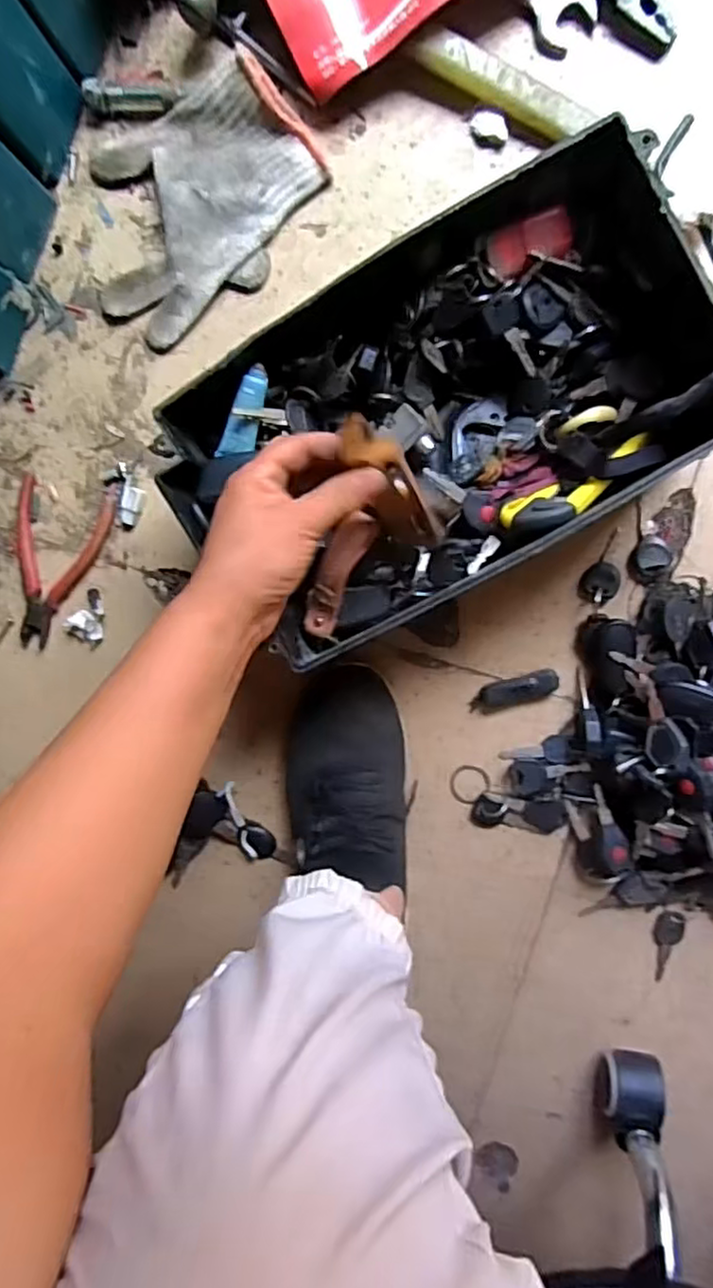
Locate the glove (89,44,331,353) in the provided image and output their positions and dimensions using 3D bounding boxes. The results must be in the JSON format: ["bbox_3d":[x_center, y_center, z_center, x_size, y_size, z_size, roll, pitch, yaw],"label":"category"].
[{"bbox_3d":[-0.129,-0.349,0.525,0.196,0.023,0.153,-31,89,9],"label":"glove"}]

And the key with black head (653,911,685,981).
[{"bbox_3d":[0.250,0.246,0.538,0.023,0.004,0.060,7,95,8],"label":"key with black head"}]

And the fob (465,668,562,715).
[{"bbox_3d":[0.126,0.037,0.535,0.072,0.019,0.021,-22,91,9],"label":"fob"}]

